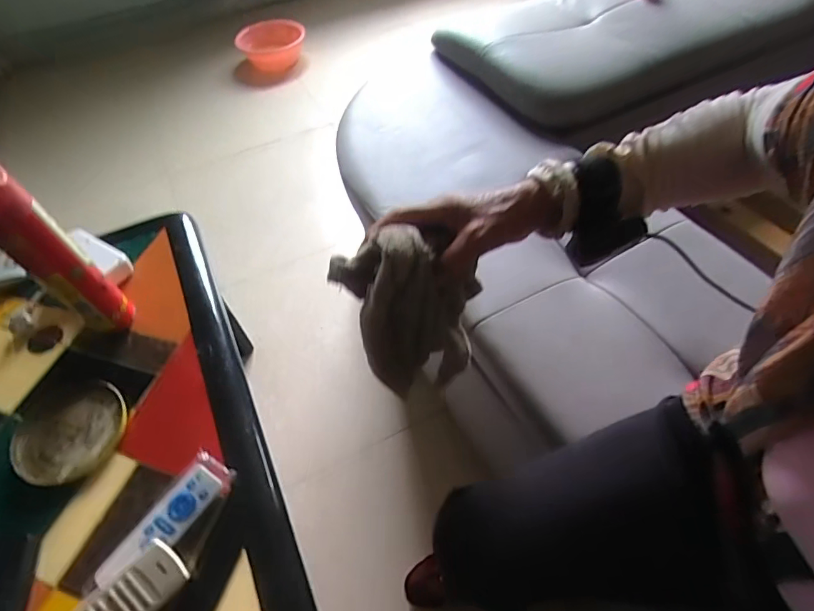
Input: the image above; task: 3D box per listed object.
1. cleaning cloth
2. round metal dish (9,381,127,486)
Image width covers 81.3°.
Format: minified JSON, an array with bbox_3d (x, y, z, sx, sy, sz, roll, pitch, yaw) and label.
[{"bbox_3d":[-0.005,0.017,0.483,0.102,0.209,0.087,19,55,33],"label":"cleaning cloth"},{"bbox_3d":[-0.445,0.164,0.624,0.134,0.014,0.132,-1,53,2],"label":"round metal dish"}]

